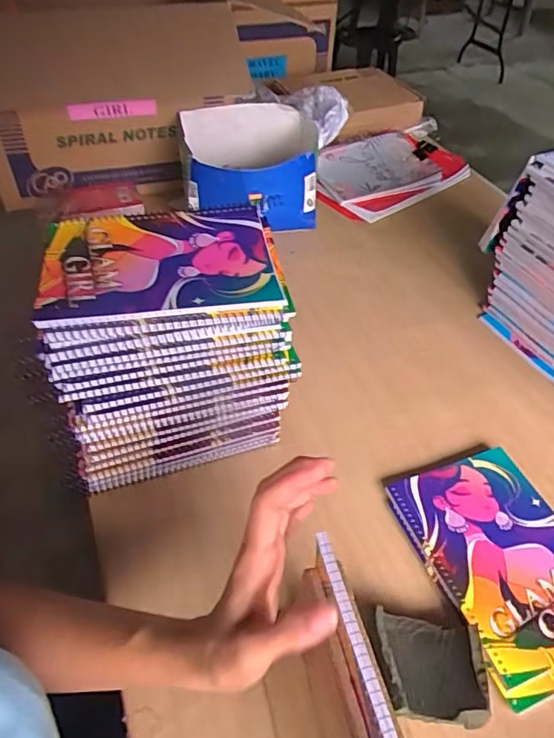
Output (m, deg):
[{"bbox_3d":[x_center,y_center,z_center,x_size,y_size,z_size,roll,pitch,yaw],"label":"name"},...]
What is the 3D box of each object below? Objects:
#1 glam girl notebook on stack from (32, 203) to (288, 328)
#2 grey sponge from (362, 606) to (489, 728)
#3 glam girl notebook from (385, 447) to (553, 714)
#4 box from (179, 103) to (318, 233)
[{"bbox_3d":[-0.103,-0.097,0.460,0.194,0.012,0.149,-6,46,-10],"label":"glam girl notebook on stack"},{"bbox_3d":[0.116,0.235,0.413,0.092,0.039,0.072,3,45,-1],"label":"grey sponge"},{"bbox_3d":[0.218,0.178,0.495,0.149,0.012,0.211,-12,47,-17],"label":"glam girl notebook"},{"bbox_3d":[-0.044,-0.336,0.889,0.221,0.135,0.236,-1,46,-3],"label":"box"}]

